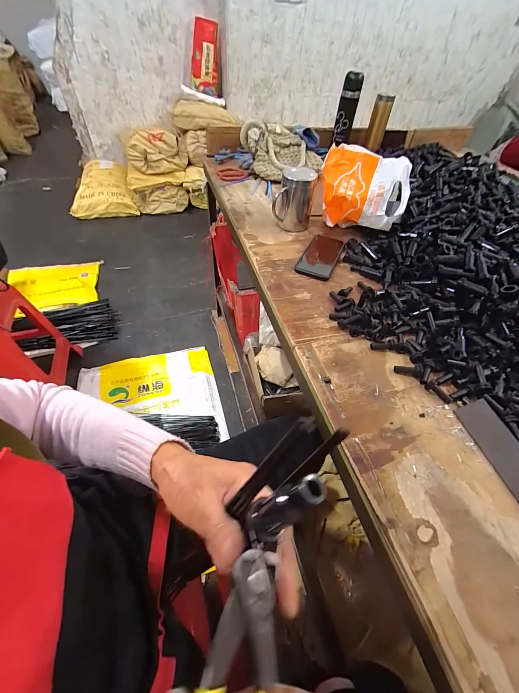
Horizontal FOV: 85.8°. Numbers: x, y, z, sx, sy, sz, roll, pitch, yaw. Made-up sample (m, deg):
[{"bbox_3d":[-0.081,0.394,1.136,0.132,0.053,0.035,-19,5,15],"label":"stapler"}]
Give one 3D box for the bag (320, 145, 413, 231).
[{"bbox_3d":[0.235,-0.355,0.649,0.192,0.138,0.122,12,51,6],"label":"bag"}]

